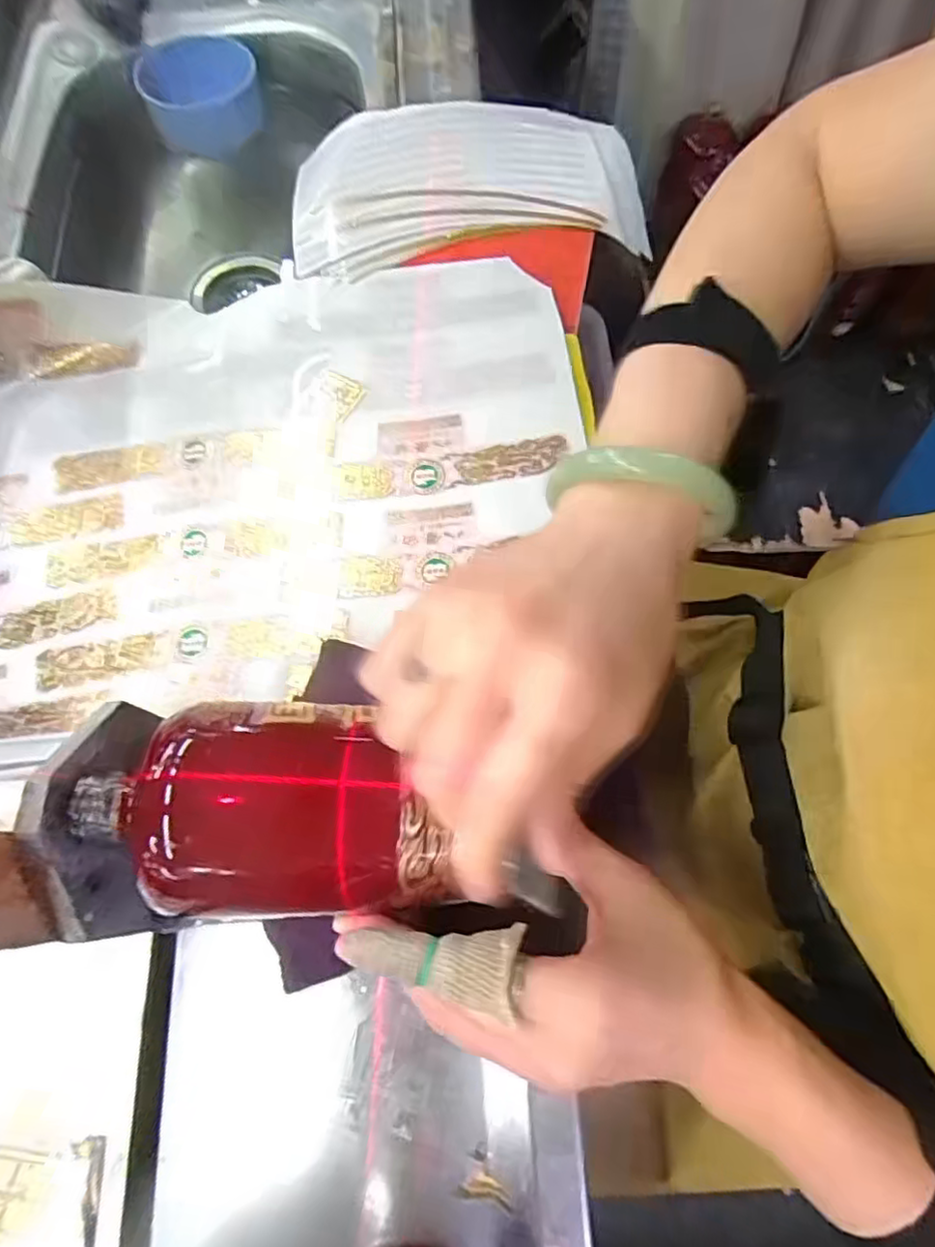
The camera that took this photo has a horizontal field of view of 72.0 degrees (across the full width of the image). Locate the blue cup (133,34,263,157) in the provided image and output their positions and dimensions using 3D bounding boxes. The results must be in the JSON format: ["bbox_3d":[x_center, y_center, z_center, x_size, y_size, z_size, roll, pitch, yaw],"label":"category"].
[{"bbox_3d":[-0.250,-0.507,0.619,0.107,0.053,0.087,-8,69,-3],"label":"blue cup"}]

